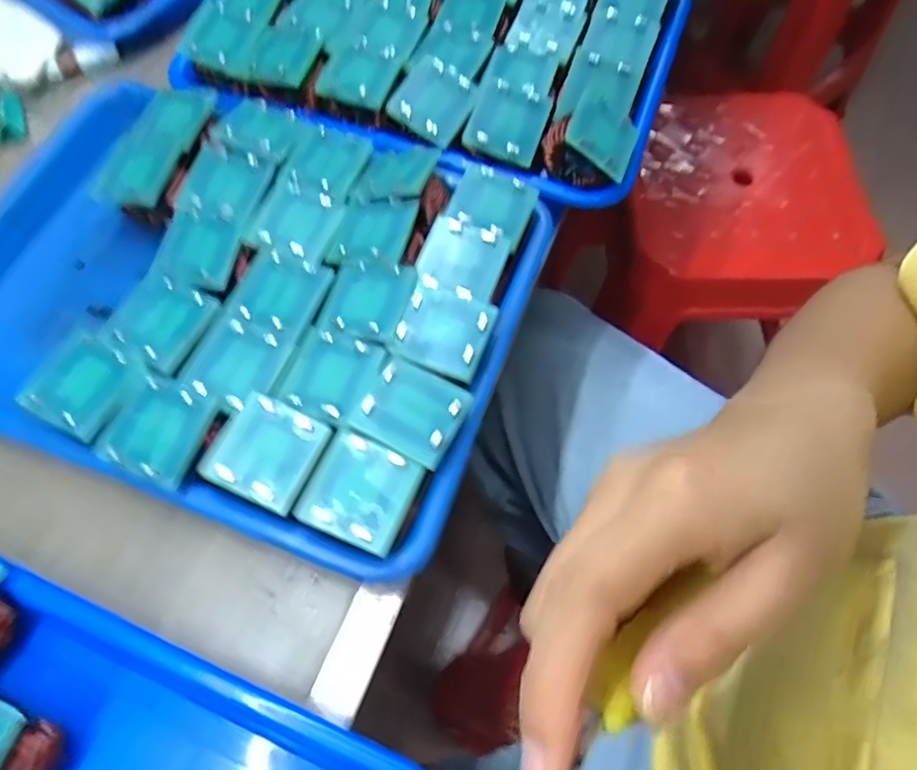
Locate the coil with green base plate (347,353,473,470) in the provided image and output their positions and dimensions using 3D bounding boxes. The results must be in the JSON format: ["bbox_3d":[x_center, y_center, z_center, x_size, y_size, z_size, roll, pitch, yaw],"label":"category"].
[{"bbox_3d":[-0.022,0.011,0.301,0.047,0.008,0.044,24,62,13],"label":"coil with green base plate"}]

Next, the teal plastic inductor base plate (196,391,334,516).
[{"bbox_3d":[-0.091,0.030,0.294,0.049,0.010,0.046,22,66,10],"label":"teal plastic inductor base plate"}]

